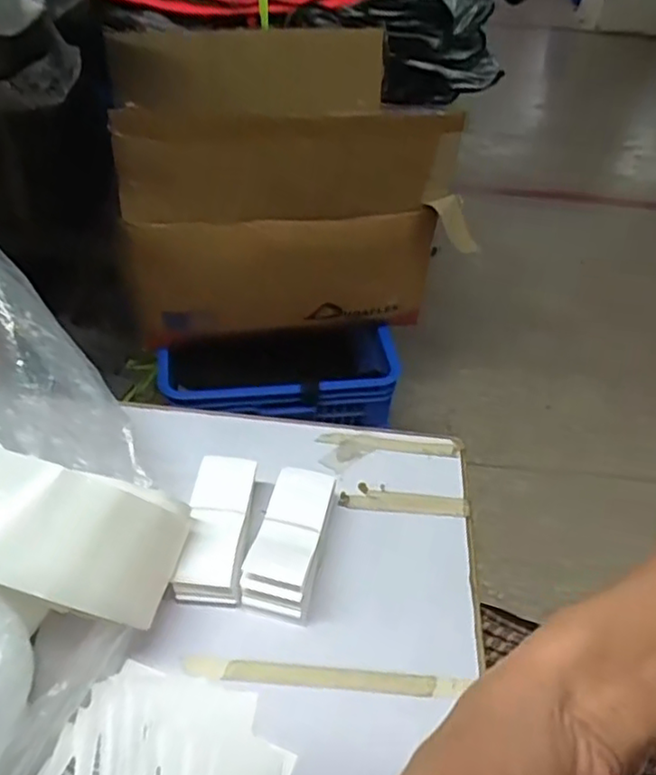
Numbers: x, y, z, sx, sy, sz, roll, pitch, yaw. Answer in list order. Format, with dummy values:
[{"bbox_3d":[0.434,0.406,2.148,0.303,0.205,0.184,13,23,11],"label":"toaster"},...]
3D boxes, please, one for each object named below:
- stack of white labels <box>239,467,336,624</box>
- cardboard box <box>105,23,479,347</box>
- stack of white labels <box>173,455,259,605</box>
[{"bbox_3d":[-0.020,0.082,0.348,0.034,0.029,0.079,10,45,5],"label":"stack of white labels"},{"bbox_3d":[-0.085,-0.381,1.166,0.532,0.370,0.453,-4,45,-9],"label":"cardboard box"},{"bbox_3d":[-0.059,0.076,0.350,0.031,0.027,0.082,4,45,-1],"label":"stack of white labels"}]

